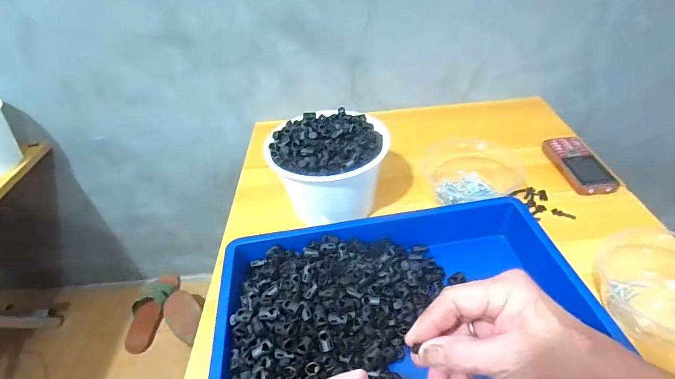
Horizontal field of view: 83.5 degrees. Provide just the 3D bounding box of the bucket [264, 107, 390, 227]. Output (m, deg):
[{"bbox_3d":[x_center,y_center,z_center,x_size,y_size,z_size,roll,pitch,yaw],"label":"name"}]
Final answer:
[{"bbox_3d":[-0.011,-0.029,0.555,0.165,0.121,0.154,-4,40,3],"label":"bucket"}]

